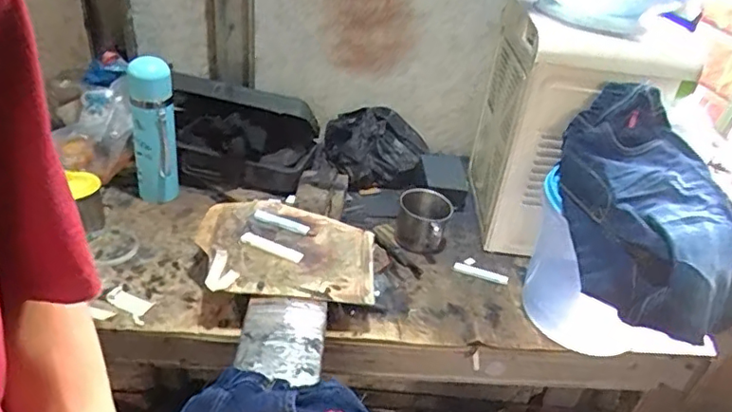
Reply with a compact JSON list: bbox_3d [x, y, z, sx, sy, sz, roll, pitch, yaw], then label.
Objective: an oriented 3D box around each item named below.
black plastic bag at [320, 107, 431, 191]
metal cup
[{"bbox_3d":[0.017,-0.114,1.058,0.189,0.106,0.137,6,32,-2],"label":"black plastic bag"},{"bbox_3d":[0.089,0.029,0.915,0.081,0.080,0.082,5,32,-3],"label":"metal cup"}]

